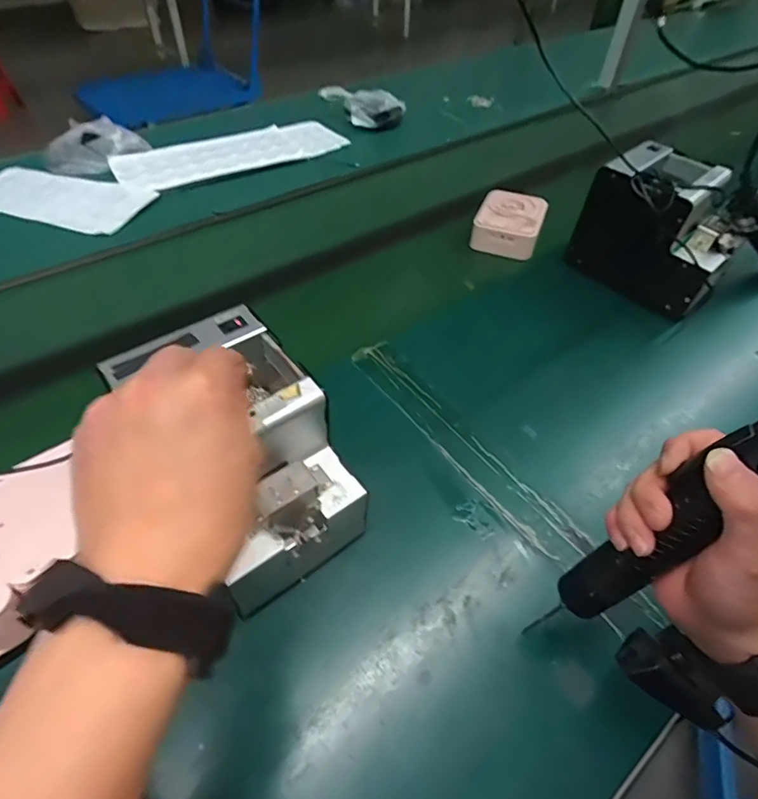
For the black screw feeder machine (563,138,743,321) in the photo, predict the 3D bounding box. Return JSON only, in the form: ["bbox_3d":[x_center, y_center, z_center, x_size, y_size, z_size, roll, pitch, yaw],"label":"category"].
[{"bbox_3d":[0.381,-0.235,0.671,0.180,0.150,0.132,33,56,24],"label":"black screw feeder machine"}]

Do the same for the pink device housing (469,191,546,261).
[{"bbox_3d":[0.208,-0.285,0.787,0.100,0.053,0.119,17,51,13],"label":"pink device housing"}]

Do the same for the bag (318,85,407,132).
[{"bbox_3d":[-0.041,-0.648,1.089,0.167,0.057,0.091,36,57,25],"label":"bag"}]

